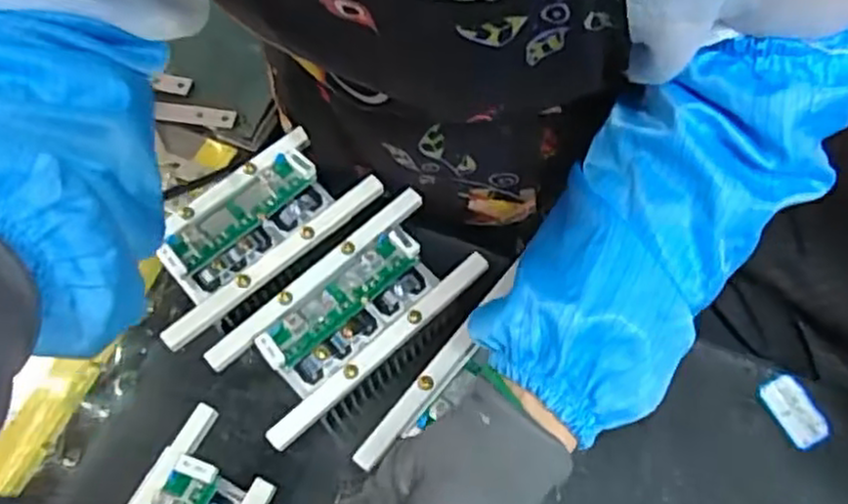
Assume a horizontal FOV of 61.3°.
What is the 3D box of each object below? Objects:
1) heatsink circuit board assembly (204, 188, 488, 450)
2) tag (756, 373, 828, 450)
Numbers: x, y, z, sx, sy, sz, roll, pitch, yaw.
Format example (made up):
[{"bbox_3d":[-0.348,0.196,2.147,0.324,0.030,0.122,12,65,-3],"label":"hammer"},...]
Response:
[{"bbox_3d":[-0.048,0.047,0.487,0.171,0.059,0.087,-40,69,-17],"label":"heatsink circuit board assembly"},{"bbox_3d":[0.248,0.107,0.481,0.027,0.005,0.048,-35,65,12],"label":"tag"}]

